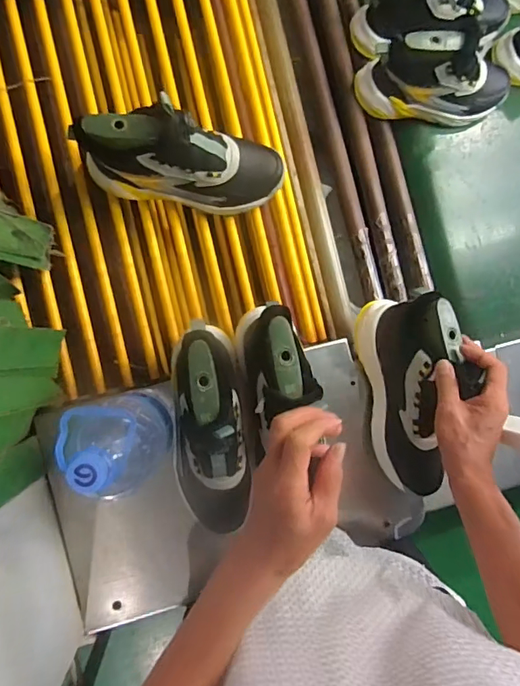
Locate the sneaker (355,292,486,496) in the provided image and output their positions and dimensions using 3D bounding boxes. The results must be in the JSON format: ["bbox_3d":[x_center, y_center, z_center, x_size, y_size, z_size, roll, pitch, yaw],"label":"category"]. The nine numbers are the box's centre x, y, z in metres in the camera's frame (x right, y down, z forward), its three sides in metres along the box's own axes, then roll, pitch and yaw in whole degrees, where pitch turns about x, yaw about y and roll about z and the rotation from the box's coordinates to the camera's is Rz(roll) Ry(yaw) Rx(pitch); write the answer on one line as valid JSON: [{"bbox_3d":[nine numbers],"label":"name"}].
[{"bbox_3d":[0.208,0.060,0.596,0.091,0.163,0.247,-2,88,-32],"label":"sneaker"}]

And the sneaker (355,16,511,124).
[{"bbox_3d":[0.301,-0.417,0.733,0.270,0.133,0.087,-7,91,-6],"label":"sneaker"}]

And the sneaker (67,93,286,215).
[{"bbox_3d":[-0.097,-0.234,0.601,0.256,0.159,0.086,5,90,-7],"label":"sneaker"}]

